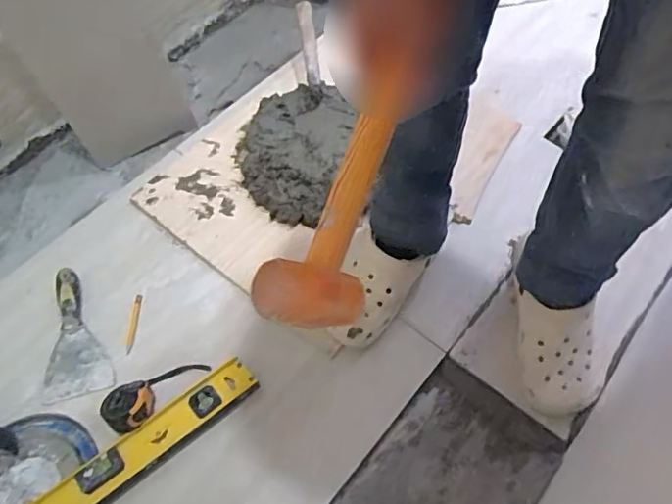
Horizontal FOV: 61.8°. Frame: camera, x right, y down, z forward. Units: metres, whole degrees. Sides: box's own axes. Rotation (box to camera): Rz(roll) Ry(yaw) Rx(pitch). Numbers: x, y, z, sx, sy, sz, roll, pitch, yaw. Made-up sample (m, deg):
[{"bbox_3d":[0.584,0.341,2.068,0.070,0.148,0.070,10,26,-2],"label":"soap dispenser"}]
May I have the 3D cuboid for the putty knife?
[{"bbox_3d":[-0.389,0.112,0.827,0.100,0.029,0.201,-15,60,-8],"label":"putty knife"}]

